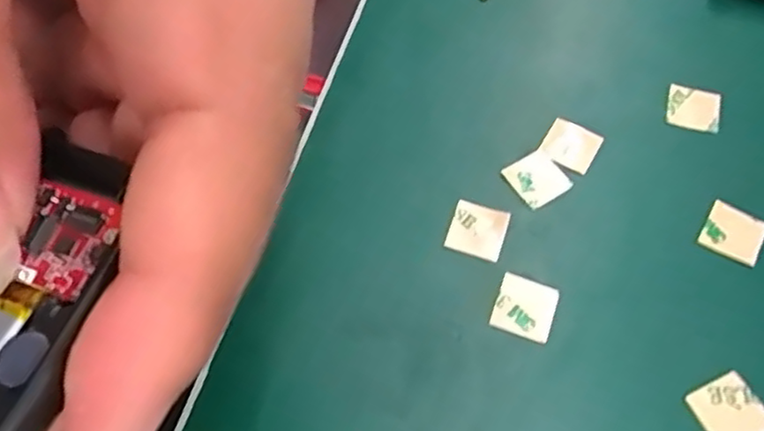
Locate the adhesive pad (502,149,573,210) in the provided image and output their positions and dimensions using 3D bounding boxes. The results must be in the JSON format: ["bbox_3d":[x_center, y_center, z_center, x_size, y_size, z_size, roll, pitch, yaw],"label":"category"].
[{"bbox_3d":[0.045,-0.011,0.192,0.015,0.004,0.015,-29,71,-13],"label":"adhesive pad"}]

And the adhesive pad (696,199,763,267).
[{"bbox_3d":[0.097,0.005,0.183,0.016,0.004,0.016,28,65,14],"label":"adhesive pad"}]

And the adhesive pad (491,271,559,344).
[{"bbox_3d":[0.038,0.024,0.174,0.015,0.004,0.015,19,66,10],"label":"adhesive pad"}]

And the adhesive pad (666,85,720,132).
[{"bbox_3d":[0.096,-0.033,0.203,0.015,0.004,0.014,15,63,8],"label":"adhesive pad"}]

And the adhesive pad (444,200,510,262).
[{"bbox_3d":[0.027,0.003,0.183,0.015,0.004,0.016,17,63,9],"label":"adhesive pad"}]

